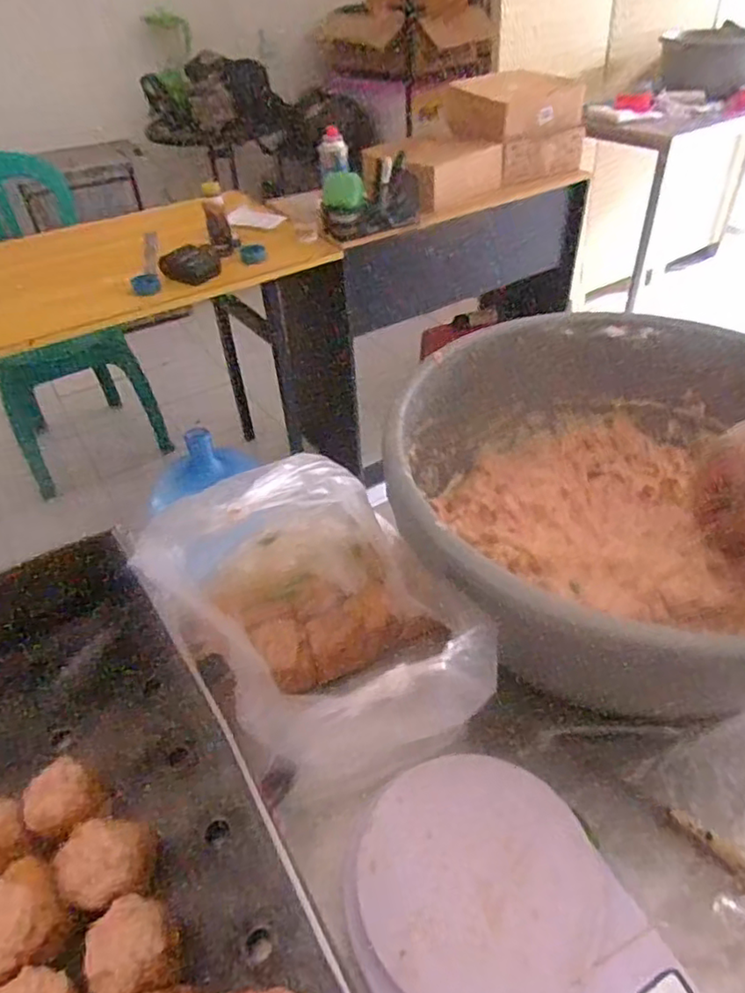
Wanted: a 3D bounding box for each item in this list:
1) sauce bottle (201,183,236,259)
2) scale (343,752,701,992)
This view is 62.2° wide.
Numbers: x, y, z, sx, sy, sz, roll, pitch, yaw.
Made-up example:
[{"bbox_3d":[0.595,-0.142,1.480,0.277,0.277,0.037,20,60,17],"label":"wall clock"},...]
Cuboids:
[{"bbox_3d":[-0.337,-0.600,1.348,0.053,0.128,0.049,-12,42,-9],"label":"sauce bottle"},{"bbox_3d":[0.079,0.248,0.335,0.150,0.033,0.211,-19,44,-17],"label":"scale"}]

